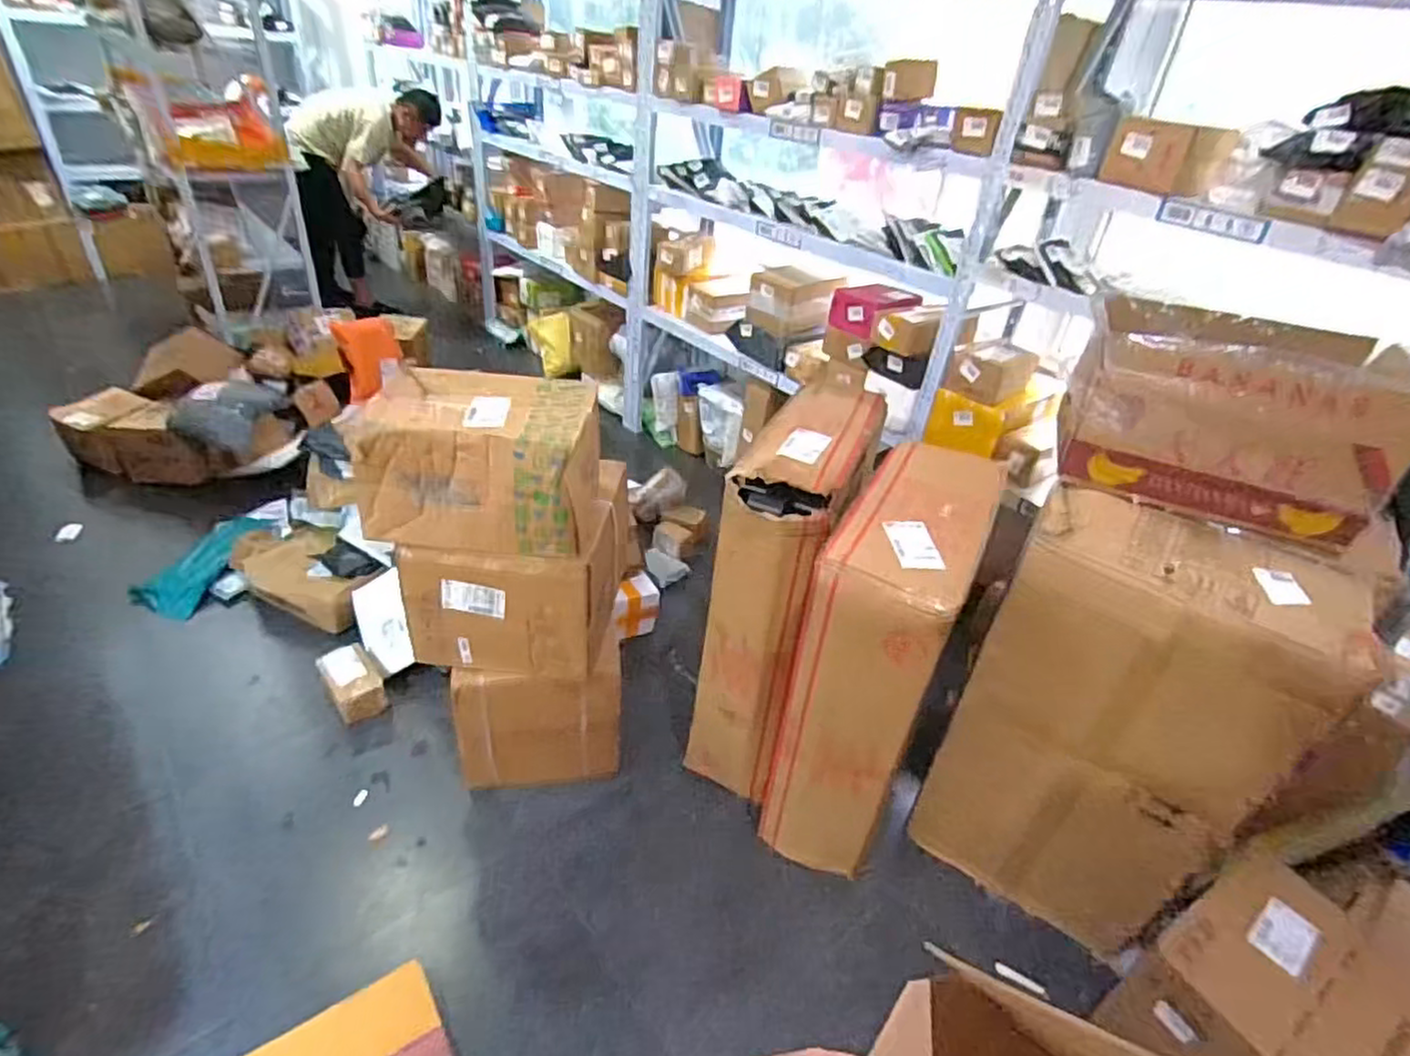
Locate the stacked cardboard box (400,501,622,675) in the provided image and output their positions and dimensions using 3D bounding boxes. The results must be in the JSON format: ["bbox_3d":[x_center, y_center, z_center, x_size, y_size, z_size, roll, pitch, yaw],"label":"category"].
[{"bbox_3d":[-0.365,0.105,1.389,0.353,0.276,0.240,8,34,2],"label":"stacked cardboard box"}]

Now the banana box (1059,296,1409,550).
[{"bbox_3d":[0.829,-0.185,1.149,0.429,0.243,0.287,17,35,16],"label":"banana box"}]

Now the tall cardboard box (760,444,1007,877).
[{"bbox_3d":[0.310,0.263,1.329,0.216,0.679,0.390,20,37,21],"label":"tall cardboard box"}]

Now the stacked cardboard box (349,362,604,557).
[{"bbox_3d":[-0.389,-0.127,1.293,0.371,0.207,0.295,4,34,-3],"label":"stacked cardboard box"}]

